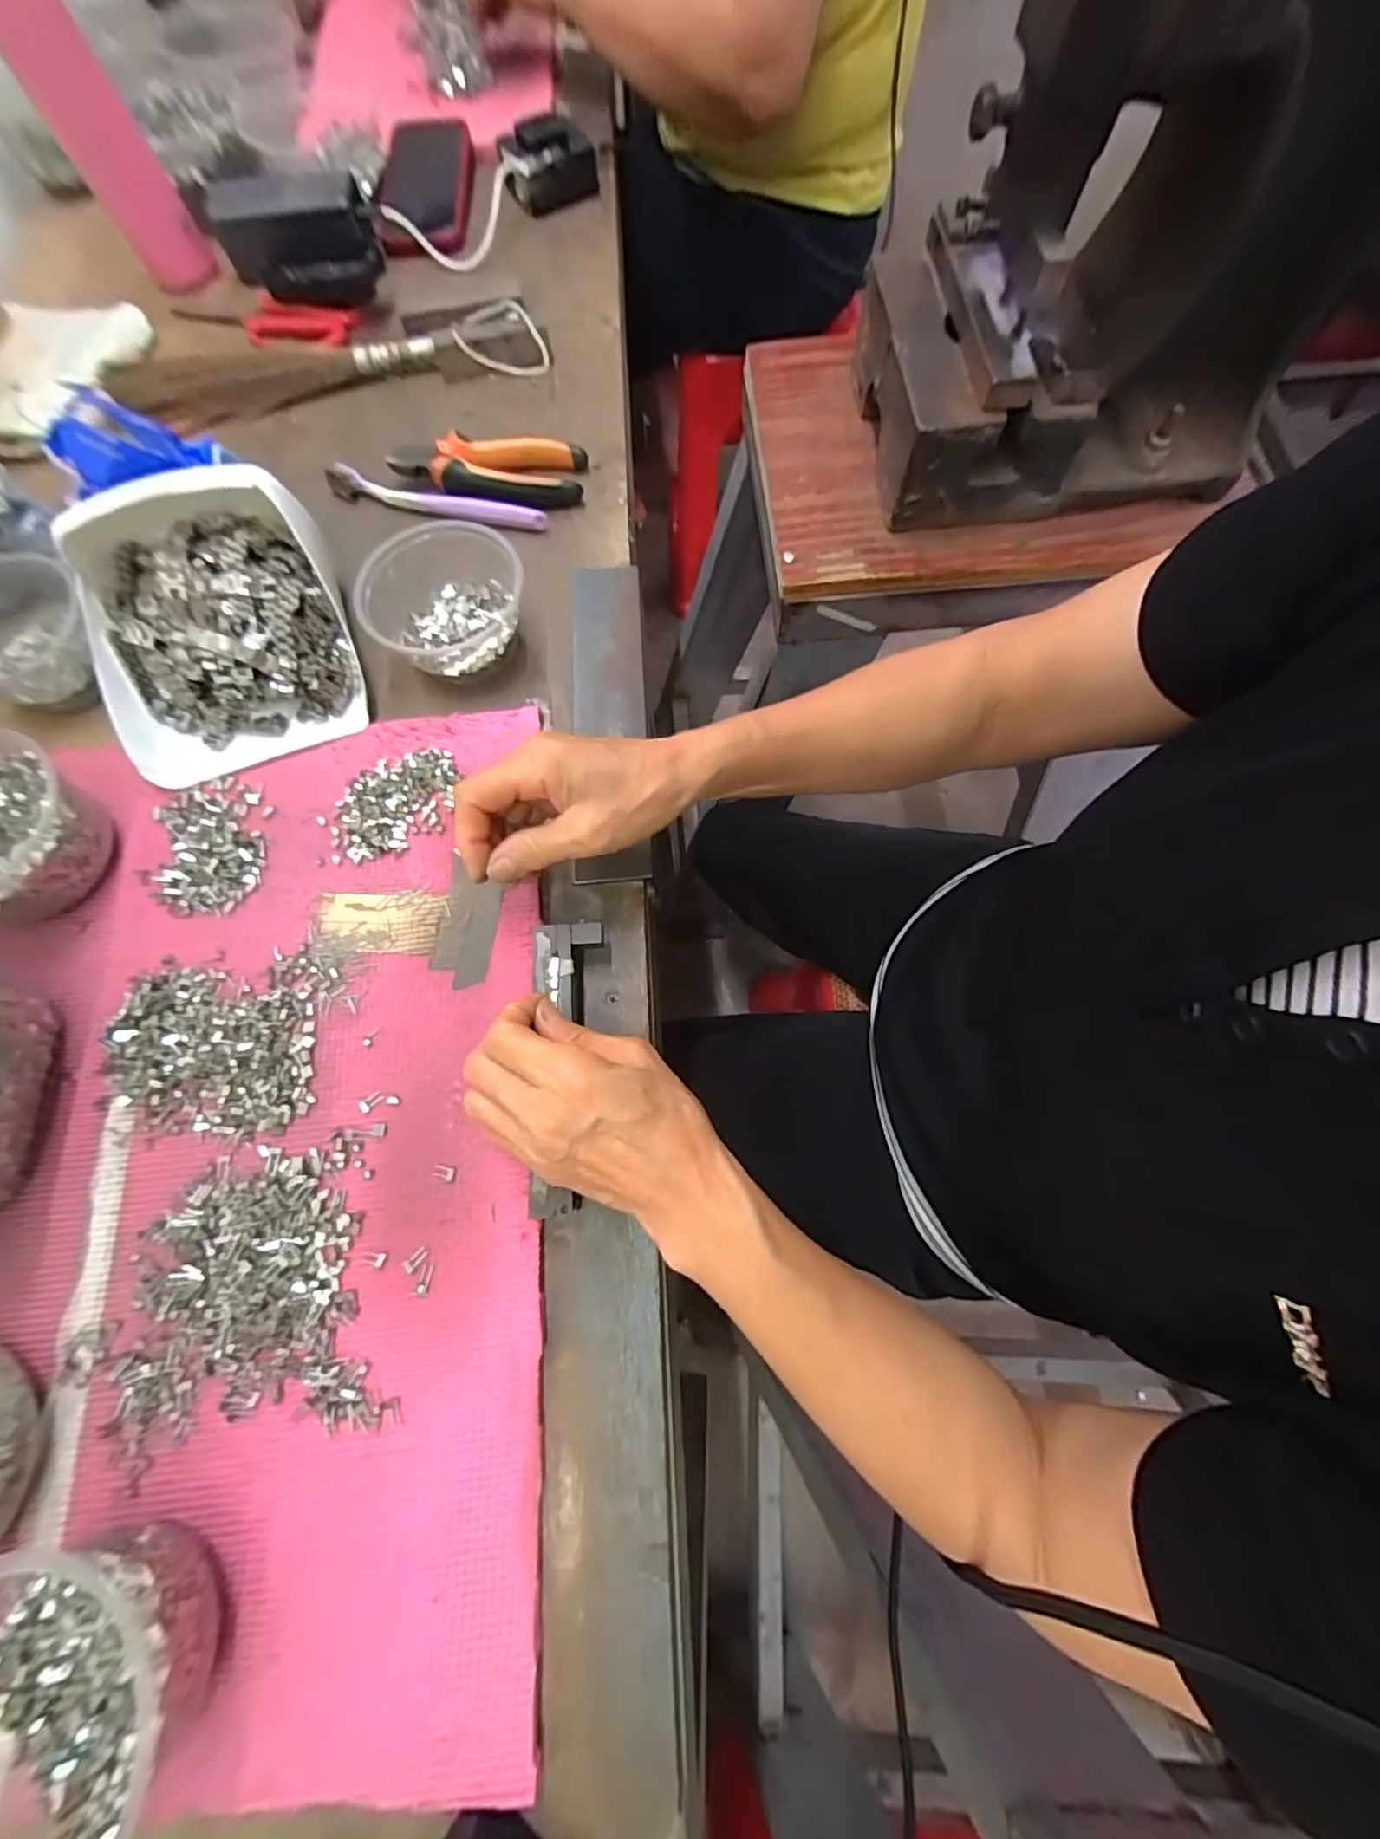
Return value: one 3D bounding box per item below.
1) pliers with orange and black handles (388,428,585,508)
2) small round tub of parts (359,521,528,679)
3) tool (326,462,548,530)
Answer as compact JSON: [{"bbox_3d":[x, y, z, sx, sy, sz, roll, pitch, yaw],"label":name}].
[{"bbox_3d":[-0.158,-0.345,0.463,0.150,0.022,0.059,-1,72,-1],"label":"pliers with orange and black handles"},{"bbox_3d":[-0.167,-0.217,0.405,0.106,0.053,0.096,-26,74,-9],"label":"small round tub of parts"},{"bbox_3d":[-0.199,-0.326,0.462,0.180,0.020,0.015,16,73,4],"label":"tool"}]

